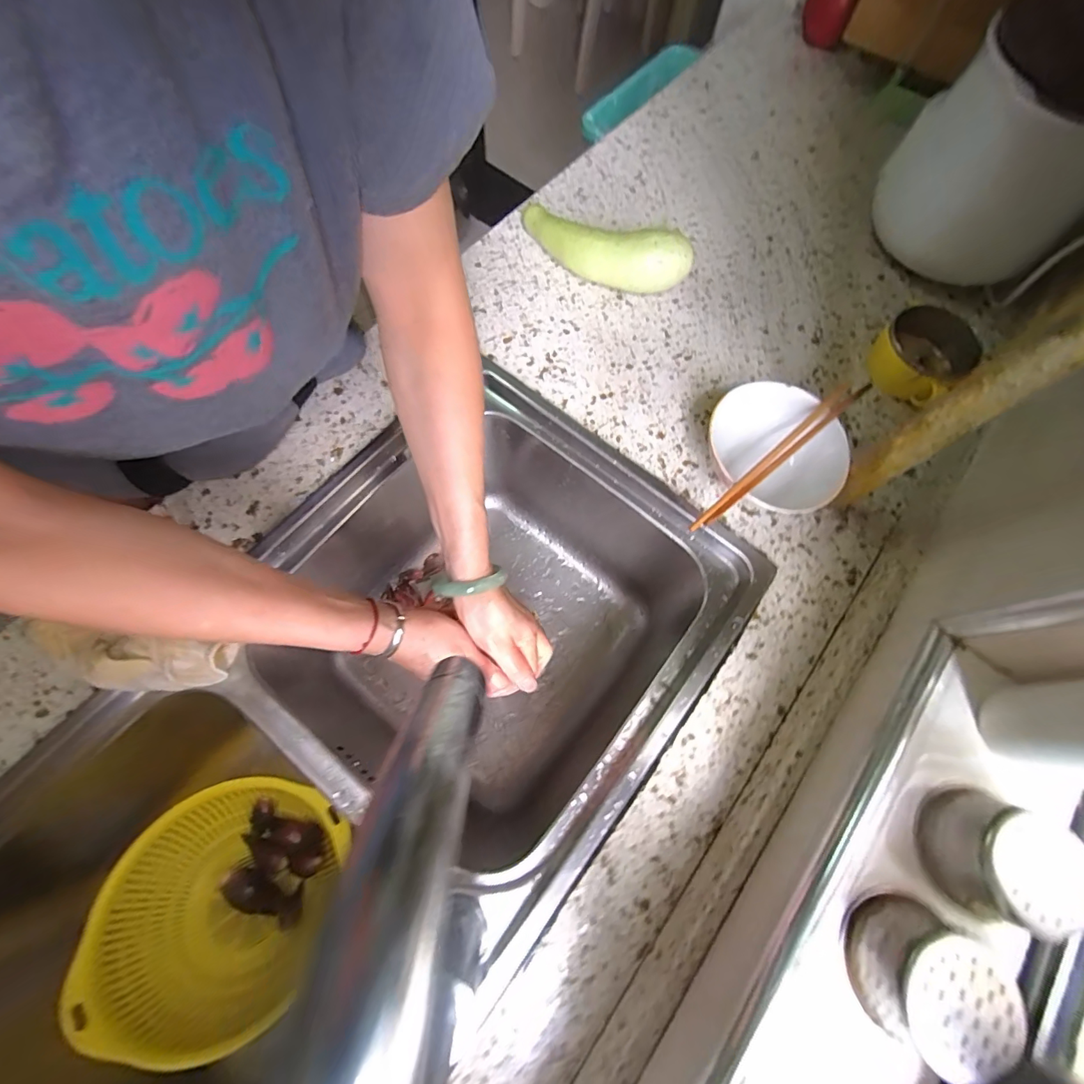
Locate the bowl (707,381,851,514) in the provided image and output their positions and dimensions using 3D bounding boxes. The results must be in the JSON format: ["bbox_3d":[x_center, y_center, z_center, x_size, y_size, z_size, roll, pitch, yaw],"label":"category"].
[{"bbox_3d":[0.228,-0.086,0.475,0.113,0.061,0.135,-14,72,-8],"label":"bowl"}]

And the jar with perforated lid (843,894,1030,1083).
[{"bbox_3d":[0.209,0.239,0.257,0.060,0.048,0.063,1,71,-2],"label":"jar with perforated lid"}]

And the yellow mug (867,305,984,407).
[{"bbox_3d":[0.419,-0.208,0.526,0.078,0.053,0.094,-28,74,-12],"label":"yellow mug"}]

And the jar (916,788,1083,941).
[{"bbox_3d":[0.270,0.187,0.278,0.052,0.052,0.064,14,71,2],"label":"jar"}]

